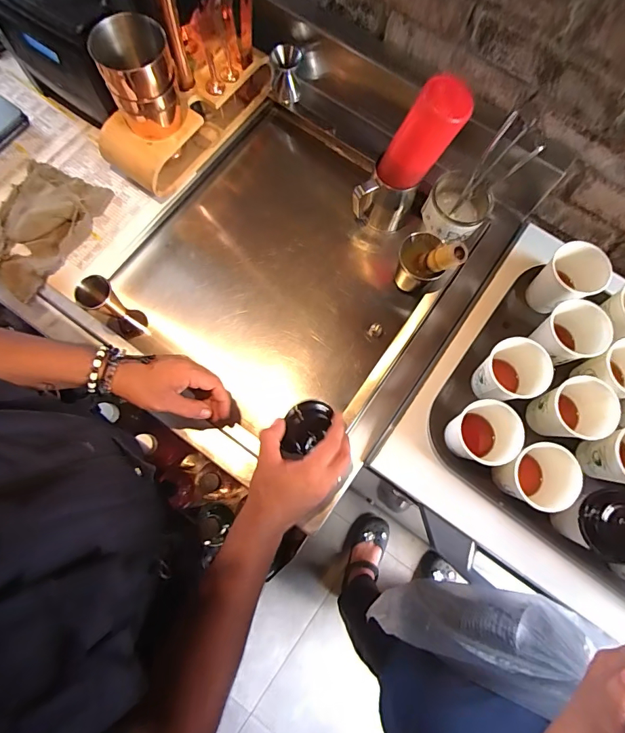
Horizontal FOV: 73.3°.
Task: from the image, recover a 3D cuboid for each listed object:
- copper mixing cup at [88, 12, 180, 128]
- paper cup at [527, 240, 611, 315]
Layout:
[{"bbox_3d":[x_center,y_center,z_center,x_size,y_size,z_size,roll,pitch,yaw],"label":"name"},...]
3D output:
[{"bbox_3d":[-0.225,-0.379,0.552,0.087,0.111,0.088,0,76,-2],"label":"copper mixing cup"},{"bbox_3d":[0.345,-0.117,0.581,0.075,0.084,0.070,0,76,-2],"label":"paper cup"}]

